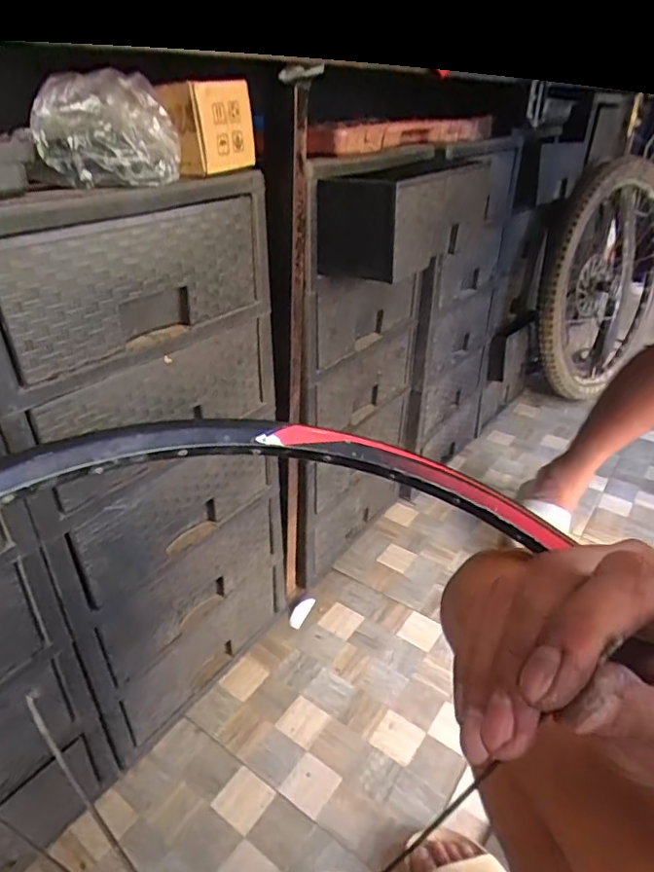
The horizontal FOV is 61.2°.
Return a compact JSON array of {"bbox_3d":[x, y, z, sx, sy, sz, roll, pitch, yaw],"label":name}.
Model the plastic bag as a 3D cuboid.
[{"bbox_3d":[-0.204,-0.281,0.510,0.126,0.084,0.061,-6,32,-10],"label":"plastic bag"}]

